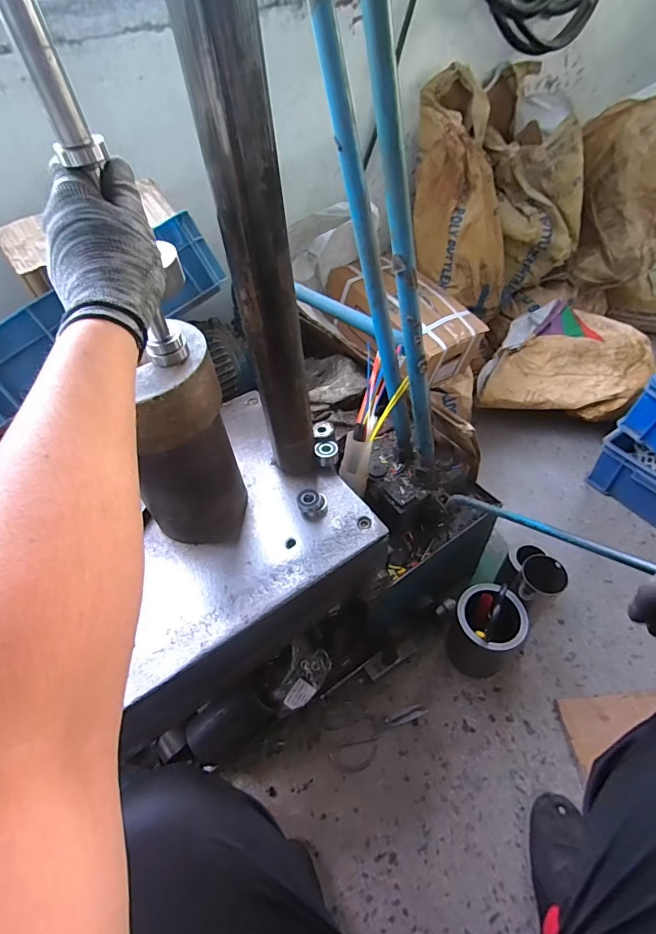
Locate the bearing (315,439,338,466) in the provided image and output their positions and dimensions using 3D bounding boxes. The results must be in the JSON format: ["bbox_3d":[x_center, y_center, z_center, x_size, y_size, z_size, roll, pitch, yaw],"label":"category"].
[{"bbox_3d":[-0.002,-0.022,0.670,0.034,0.020,0.035,-7,49,-1],"label":"bearing"}]

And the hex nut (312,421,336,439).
[{"bbox_3d":[-0.007,-0.058,0.688,0.033,0.008,0.033,-13,50,-6],"label":"hex nut"}]

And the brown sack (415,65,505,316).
[{"bbox_3d":[0.349,-0.687,1.173,0.209,0.577,0.152,-25,26,-16],"label":"brown sack"}]

